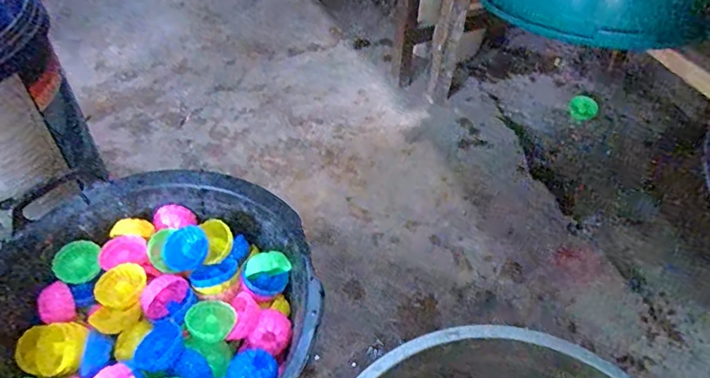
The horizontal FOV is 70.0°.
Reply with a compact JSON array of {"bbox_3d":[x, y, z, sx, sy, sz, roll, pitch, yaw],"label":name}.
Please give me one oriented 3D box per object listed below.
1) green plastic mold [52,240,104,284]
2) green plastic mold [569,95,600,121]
[{"bbox_3d":[-0.373,0.098,0.683,0.058,0.021,0.055,-23,90,-30],"label":"green plastic mold"},{"bbox_3d":[0.524,-0.185,1.159,0.063,0.009,0.082,22,50,22],"label":"green plastic mold"}]

